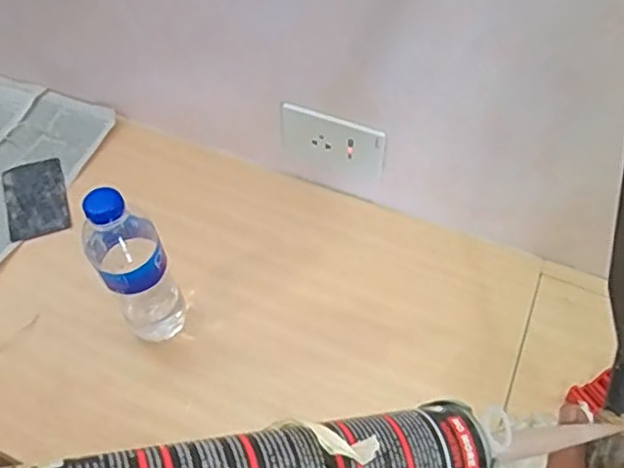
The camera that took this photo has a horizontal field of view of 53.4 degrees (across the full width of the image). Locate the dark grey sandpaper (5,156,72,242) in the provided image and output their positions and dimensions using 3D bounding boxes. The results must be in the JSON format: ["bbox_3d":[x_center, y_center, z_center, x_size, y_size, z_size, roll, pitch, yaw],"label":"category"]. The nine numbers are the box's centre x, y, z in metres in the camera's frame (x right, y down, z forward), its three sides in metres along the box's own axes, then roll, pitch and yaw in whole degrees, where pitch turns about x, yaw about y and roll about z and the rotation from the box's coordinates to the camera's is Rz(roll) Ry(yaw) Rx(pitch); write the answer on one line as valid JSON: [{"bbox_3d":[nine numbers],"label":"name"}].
[{"bbox_3d":[-0.335,-0.043,0.755,0.070,0.011,0.109,-16,57,-10],"label":"dark grey sandpaper"}]

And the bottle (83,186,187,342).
[{"bbox_3d":[-0.165,0.035,0.579,0.063,0.209,0.058,-31,61,-20],"label":"bottle"}]

